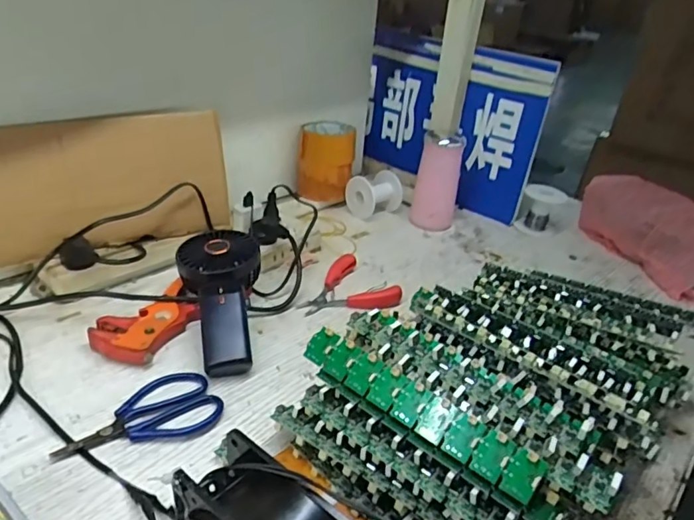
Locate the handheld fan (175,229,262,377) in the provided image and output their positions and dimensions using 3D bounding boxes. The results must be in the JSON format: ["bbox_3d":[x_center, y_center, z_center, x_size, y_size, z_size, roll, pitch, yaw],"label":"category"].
[{"bbox_3d":[-0.128,0.040,0.548,0.082,0.041,0.171,-3,51,-16],"label":"handheld fan"}]

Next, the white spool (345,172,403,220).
[{"bbox_3d":[0.043,-0.103,0.827,0.068,0.063,0.065,-17,38,-33],"label":"white spool"}]

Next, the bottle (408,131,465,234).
[{"bbox_3d":[0.137,-0.115,0.799,0.060,0.135,0.050,-1,31,-12],"label":"bottle"}]

